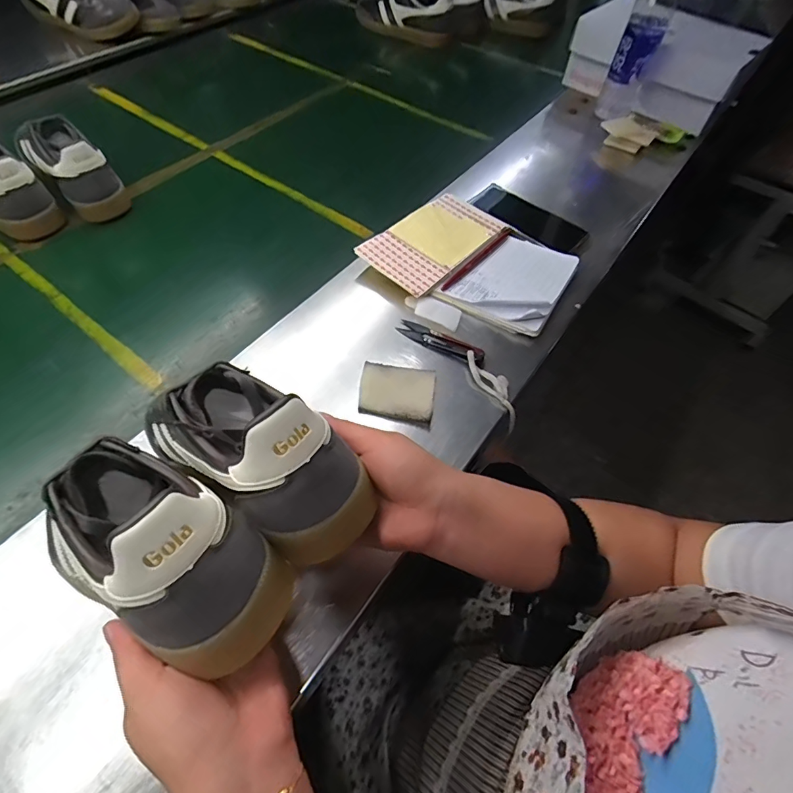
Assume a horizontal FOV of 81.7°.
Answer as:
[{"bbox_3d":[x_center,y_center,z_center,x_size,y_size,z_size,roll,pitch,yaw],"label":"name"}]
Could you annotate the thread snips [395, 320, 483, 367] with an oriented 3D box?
[{"bbox_3d":[0.049,-0.062,0.504,0.103,0.008,0.022,26,52,14],"label":"thread snips"}]

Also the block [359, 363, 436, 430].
[{"bbox_3d":[0.000,-0.004,0.468,0.074,0.013,0.065,10,50,1],"label":"block"}]

